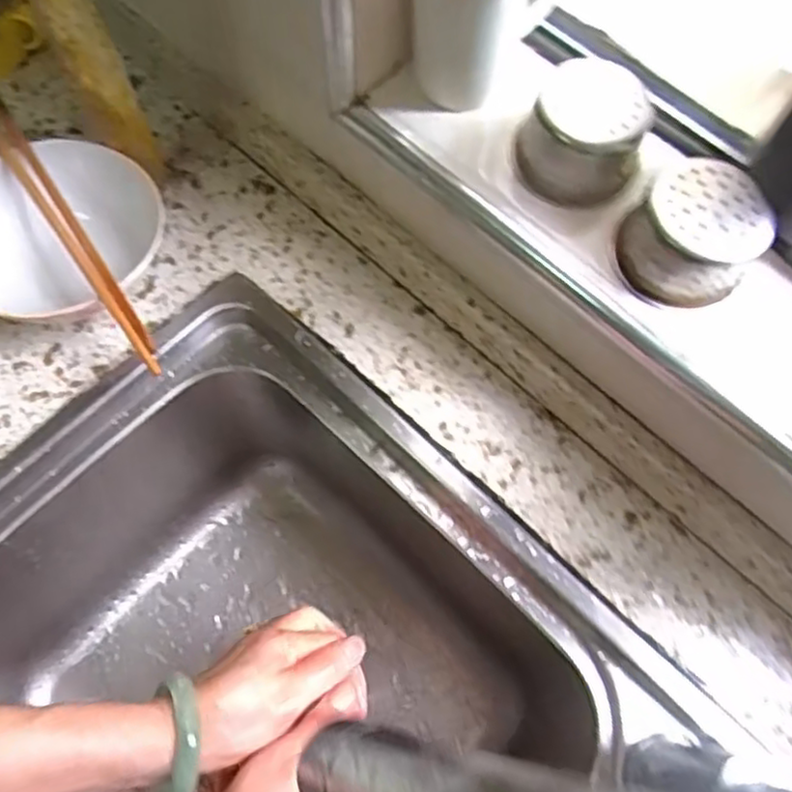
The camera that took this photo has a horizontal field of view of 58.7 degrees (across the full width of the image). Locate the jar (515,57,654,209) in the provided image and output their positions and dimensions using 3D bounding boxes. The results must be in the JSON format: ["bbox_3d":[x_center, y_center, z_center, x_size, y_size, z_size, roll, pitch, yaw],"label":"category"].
[{"bbox_3d":[0.104,-0.145,0.392,0.064,0.052,0.052,18,70,6],"label":"jar"}]

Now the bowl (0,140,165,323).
[{"bbox_3d":[-0.221,-0.103,0.475,0.135,0.061,0.113,-10,69,-5],"label":"bowl"}]

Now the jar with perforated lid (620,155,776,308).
[{"bbox_3d":[0.155,-0.083,0.369,0.063,0.048,0.060,0,69,-1],"label":"jar with perforated lid"}]

